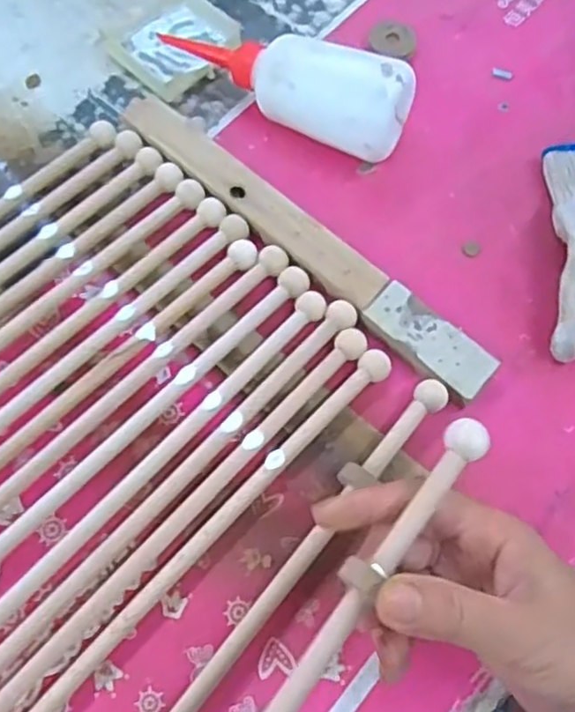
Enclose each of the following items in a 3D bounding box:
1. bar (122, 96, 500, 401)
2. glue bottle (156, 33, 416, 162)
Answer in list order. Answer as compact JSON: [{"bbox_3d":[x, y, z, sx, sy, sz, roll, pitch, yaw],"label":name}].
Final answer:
[{"bbox_3d":[0.008,-0.075,0.435,0.284,0.019,0.031,41,73,13],"label":"bar"},{"bbox_3d":[-0.005,-0.188,0.463,0.181,0.062,0.054,30,71,10],"label":"glue bottle"}]

